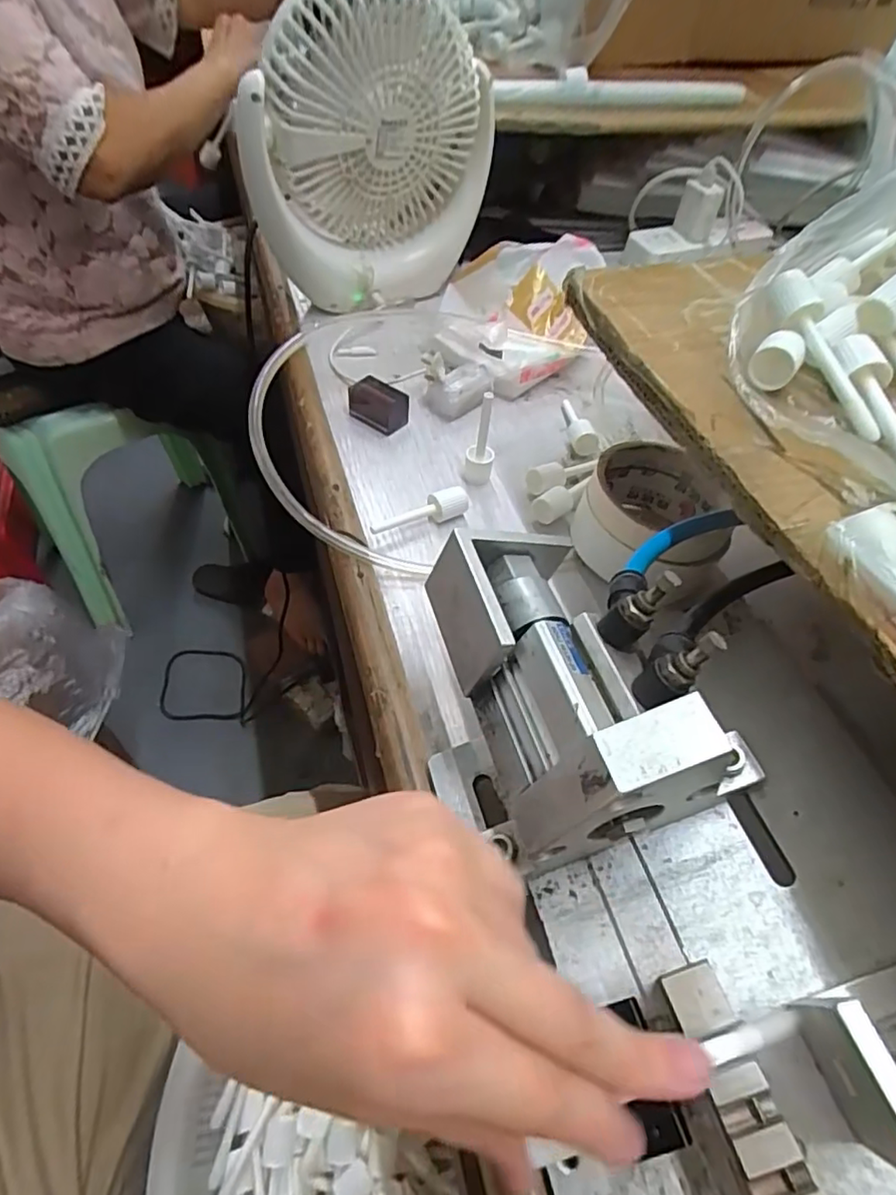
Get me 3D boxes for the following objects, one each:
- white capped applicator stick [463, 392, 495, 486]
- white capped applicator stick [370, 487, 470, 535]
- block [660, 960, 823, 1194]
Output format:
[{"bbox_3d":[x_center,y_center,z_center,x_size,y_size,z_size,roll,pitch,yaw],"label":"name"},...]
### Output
[{"bbox_3d":[0.021,-0.100,0.393,0.019,0.060,0.017,8,52,2],"label":"white capped applicator stick"},{"bbox_3d":[-0.017,-0.052,0.383,0.065,0.016,0.014,-17,56,-16],"label":"white capped applicator stick"},{"bbox_3d":[0.079,0.138,0.165,0.018,0.007,0.072,-28,54,10],"label":"block"}]

